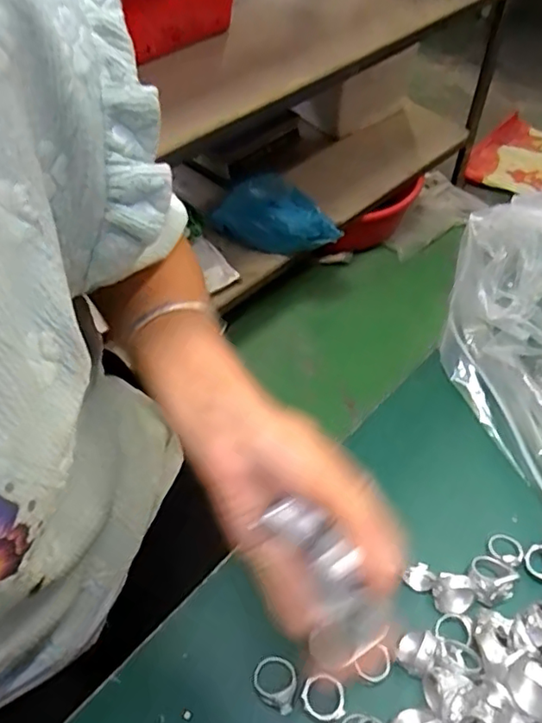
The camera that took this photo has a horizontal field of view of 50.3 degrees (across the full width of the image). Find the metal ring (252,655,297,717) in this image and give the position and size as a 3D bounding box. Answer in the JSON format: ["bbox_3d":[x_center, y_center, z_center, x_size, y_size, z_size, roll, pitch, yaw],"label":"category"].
[{"bbox_3d":[0.002,0.174,0.314,0.023,0.010,0.027,7,51,6],"label":"metal ring"}]

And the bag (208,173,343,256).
[{"bbox_3d":[0.018,-0.341,1.316,0.302,0.100,0.168,21,54,16],"label":"bag"}]

